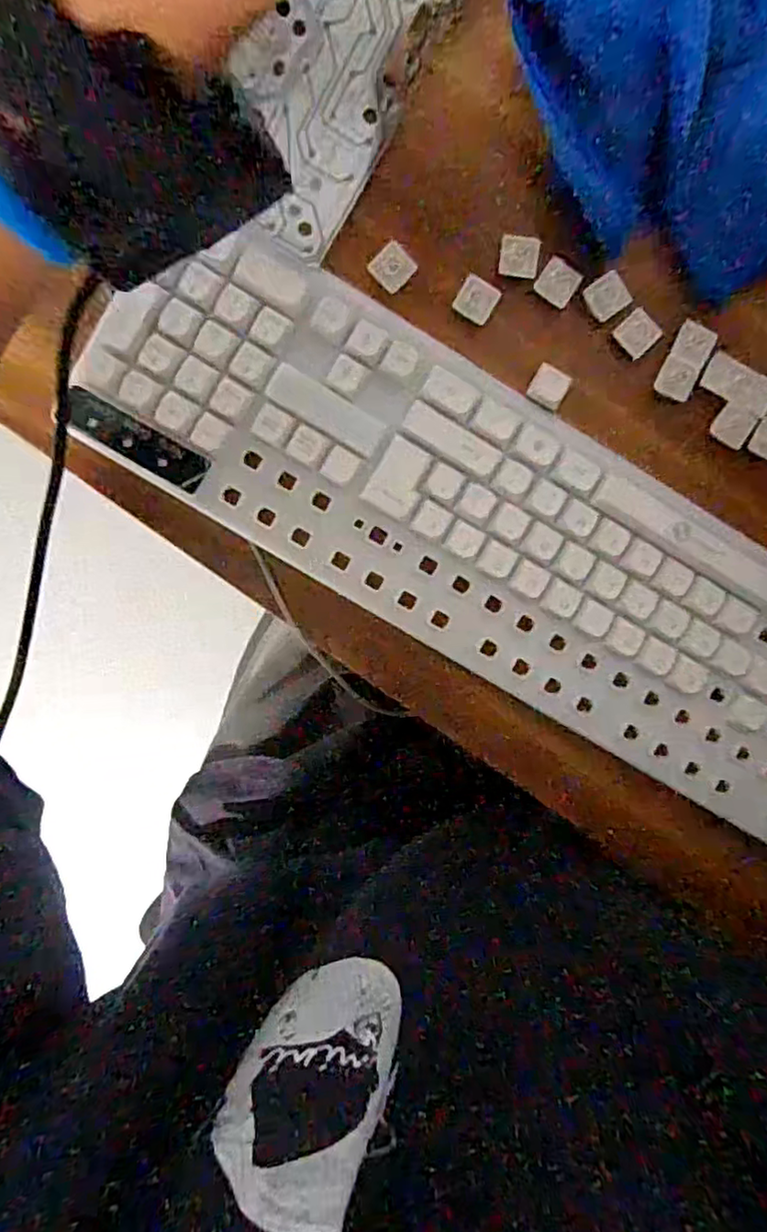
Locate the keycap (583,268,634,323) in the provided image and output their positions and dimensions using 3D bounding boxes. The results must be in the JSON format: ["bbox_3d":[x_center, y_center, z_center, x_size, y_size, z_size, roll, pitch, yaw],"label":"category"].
[{"bbox_3d":[0.108,-0.154,0.293,0.019,0.004,0.018,-35,95,1],"label":"keycap"}]

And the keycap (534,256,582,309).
[{"bbox_3d":[0.084,-0.160,0.293,0.018,0.004,0.017,32,93,-5],"label":"keycap"}]

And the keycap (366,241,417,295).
[{"bbox_3d":[0.005,-0.165,0.287,0.019,0.004,0.018,-45,95,2],"label":"keycap"}]

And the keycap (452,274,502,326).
[{"bbox_3d":[0.045,-0.151,0.291,0.018,0.004,0.018,29,93,-5],"label":"keycap"}]

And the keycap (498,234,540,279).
[{"bbox_3d":[0.065,-0.171,0.289,0.019,0.004,0.018,5,95,-3],"label":"keycap"}]

